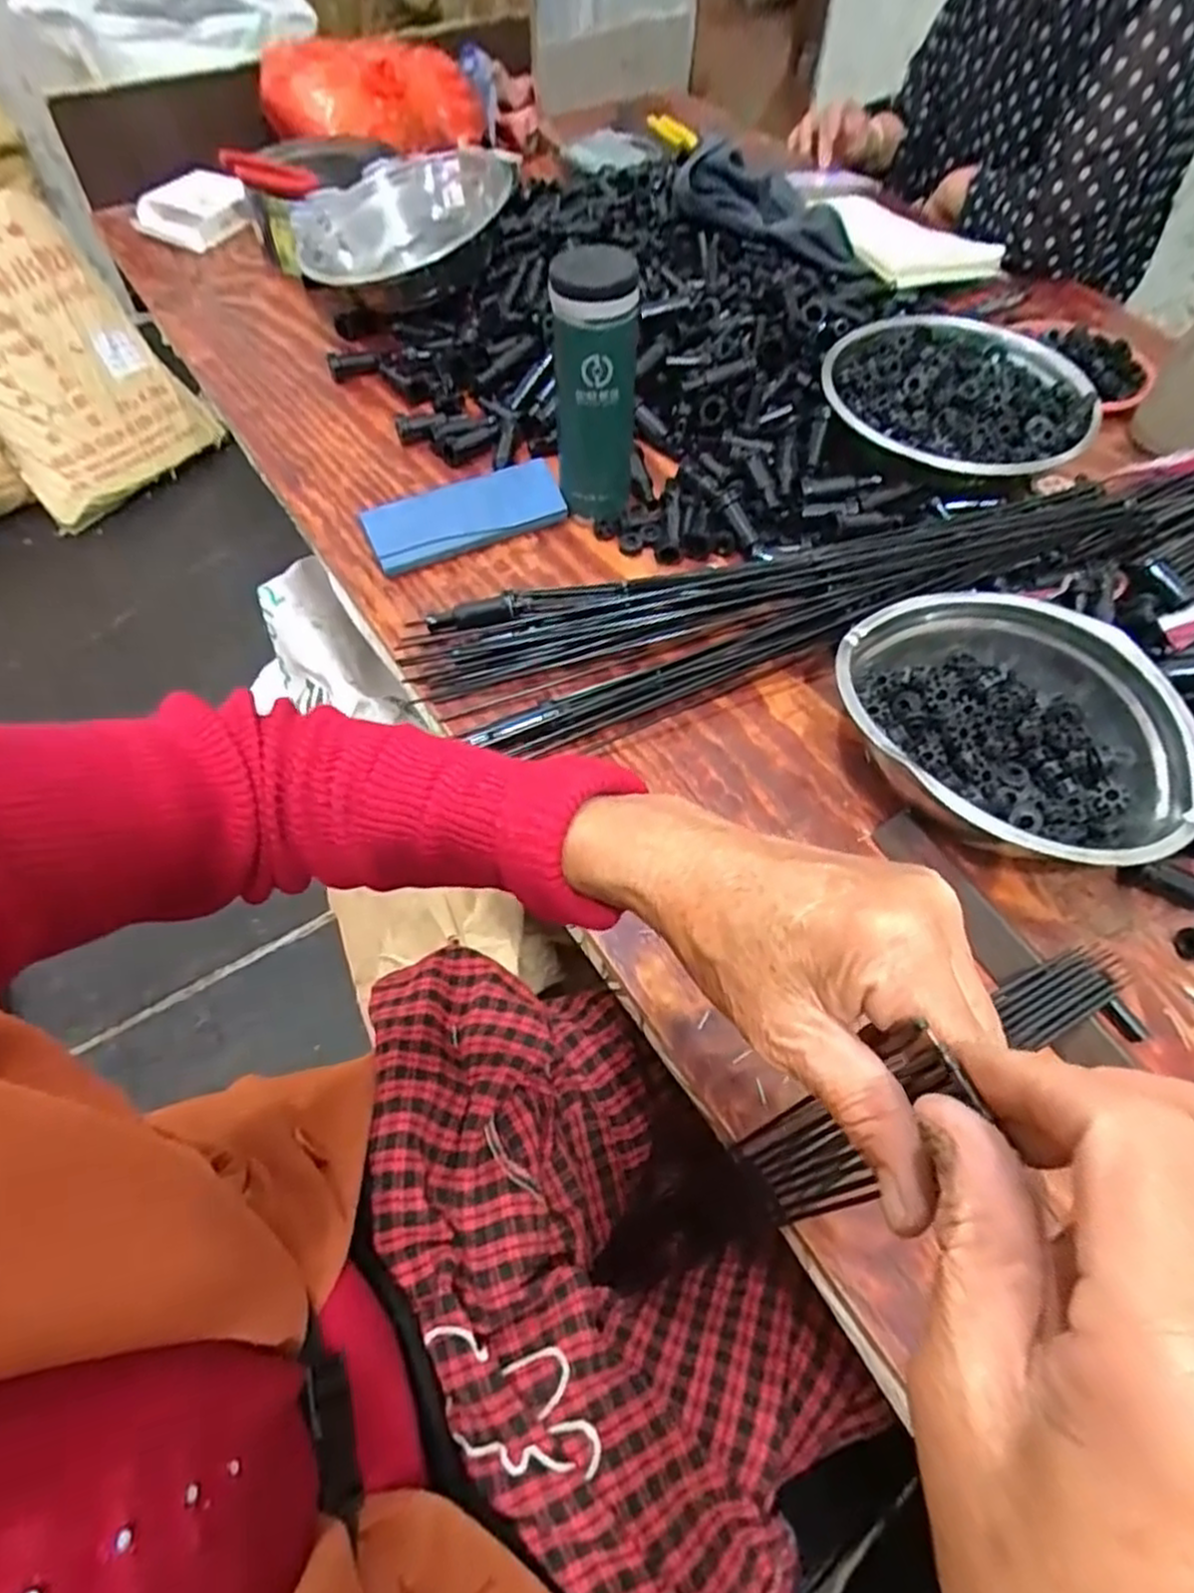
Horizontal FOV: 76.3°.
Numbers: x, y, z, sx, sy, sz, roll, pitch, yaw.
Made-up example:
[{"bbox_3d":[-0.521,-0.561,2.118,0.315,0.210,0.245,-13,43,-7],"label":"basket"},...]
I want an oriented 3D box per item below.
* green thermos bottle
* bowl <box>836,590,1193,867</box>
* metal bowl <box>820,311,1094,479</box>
[{"bbox_3d":[0.000,-0.299,0.563,0.062,0.172,0.052,3,56,-1],"label":"green thermos bottle"},{"bbox_3d":[0.258,-0.042,0.472,0.197,0.064,0.195,1,57,-2],"label":"bowl"},{"bbox_3d":[0.304,-0.338,0.648,0.209,0.046,0.209,1,57,-2],"label":"metal bowl"}]

